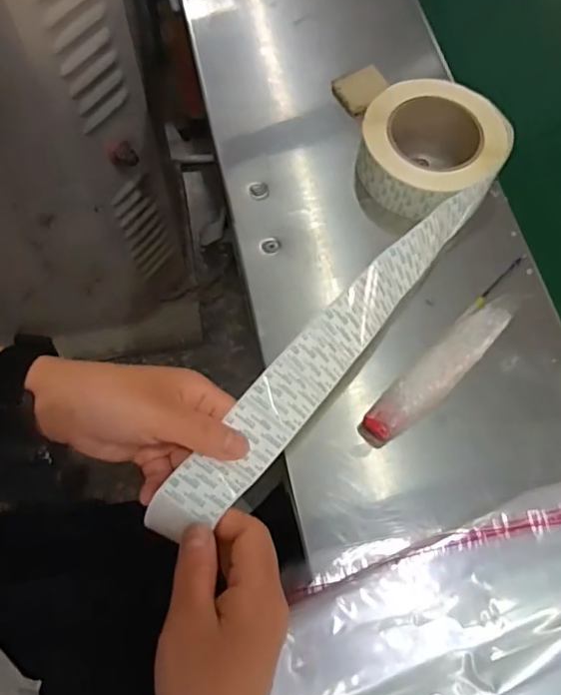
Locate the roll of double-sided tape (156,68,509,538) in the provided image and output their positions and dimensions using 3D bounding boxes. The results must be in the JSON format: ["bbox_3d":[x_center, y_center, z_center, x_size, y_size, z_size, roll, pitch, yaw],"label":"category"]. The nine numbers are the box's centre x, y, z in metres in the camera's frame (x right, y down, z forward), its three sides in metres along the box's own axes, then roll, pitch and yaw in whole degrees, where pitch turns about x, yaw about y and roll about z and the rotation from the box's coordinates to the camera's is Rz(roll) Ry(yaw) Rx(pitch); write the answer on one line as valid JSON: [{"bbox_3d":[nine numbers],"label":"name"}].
[{"bbox_3d":[0.053,-0.053,0.430,0.109,0.060,0.419,28,62,11],"label":"roll of double-sided tape"}]

